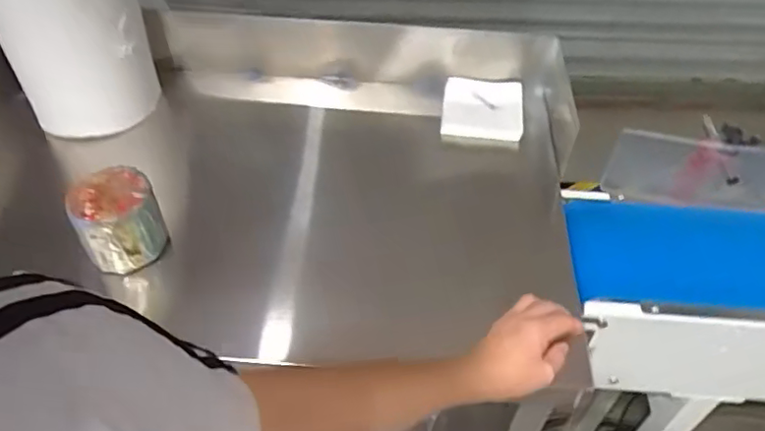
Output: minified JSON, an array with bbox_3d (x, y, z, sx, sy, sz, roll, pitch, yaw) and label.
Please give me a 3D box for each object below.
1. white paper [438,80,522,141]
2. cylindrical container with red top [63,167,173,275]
[{"bbox_3d":[0.151,-0.160,0.907,0.121,0.024,0.118,6,47,4],"label":"white paper"},{"bbox_3d":[-0.289,0.006,0.658,0.083,0.081,0.089,1,47,-1],"label":"cylindrical container with red top"}]

